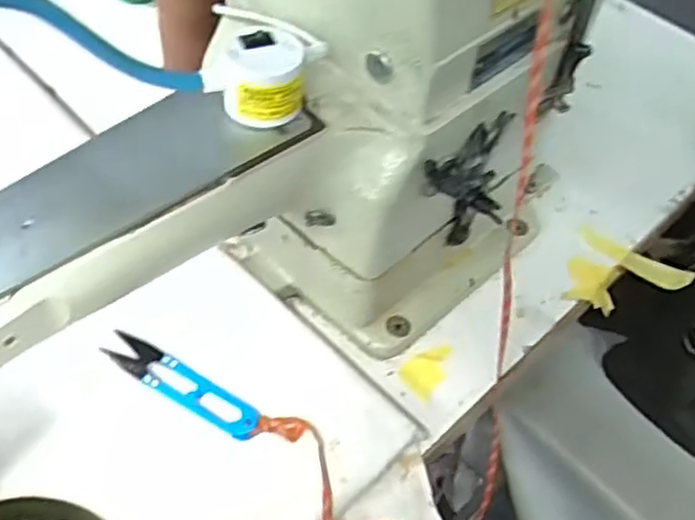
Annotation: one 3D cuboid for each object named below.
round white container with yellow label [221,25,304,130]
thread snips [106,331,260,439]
[{"bbox_3d":[-0.037,-0.082,0.329,0.035,0.032,0.031,-4,52,-7],"label":"round white container with yellow label"},{"bbox_3d":[-0.090,0.067,0.398,0.100,0.008,0.021,27,55,17],"label":"thread snips"}]

